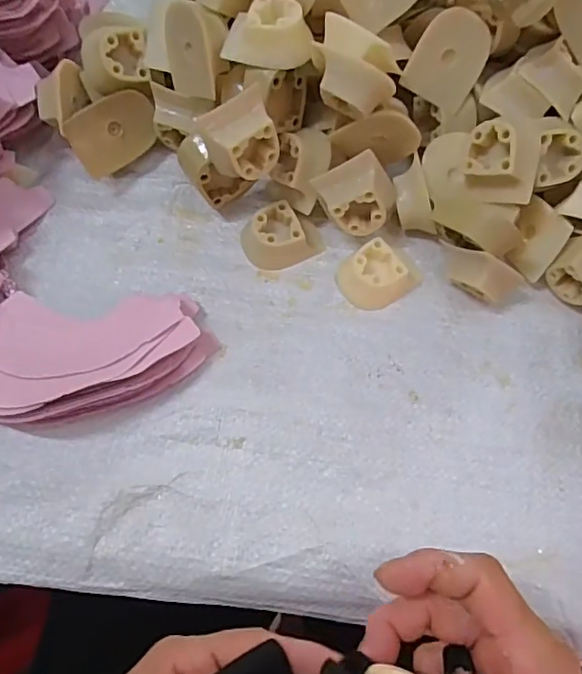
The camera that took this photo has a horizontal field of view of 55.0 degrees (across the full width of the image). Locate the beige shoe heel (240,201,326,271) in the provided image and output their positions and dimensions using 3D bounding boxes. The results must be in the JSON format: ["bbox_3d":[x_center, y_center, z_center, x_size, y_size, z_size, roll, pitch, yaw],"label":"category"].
[{"bbox_3d":[-0.007,-0.065,0.356,0.048,0.019,0.036,-24,73,-10],"label":"beige shoe heel"}]

